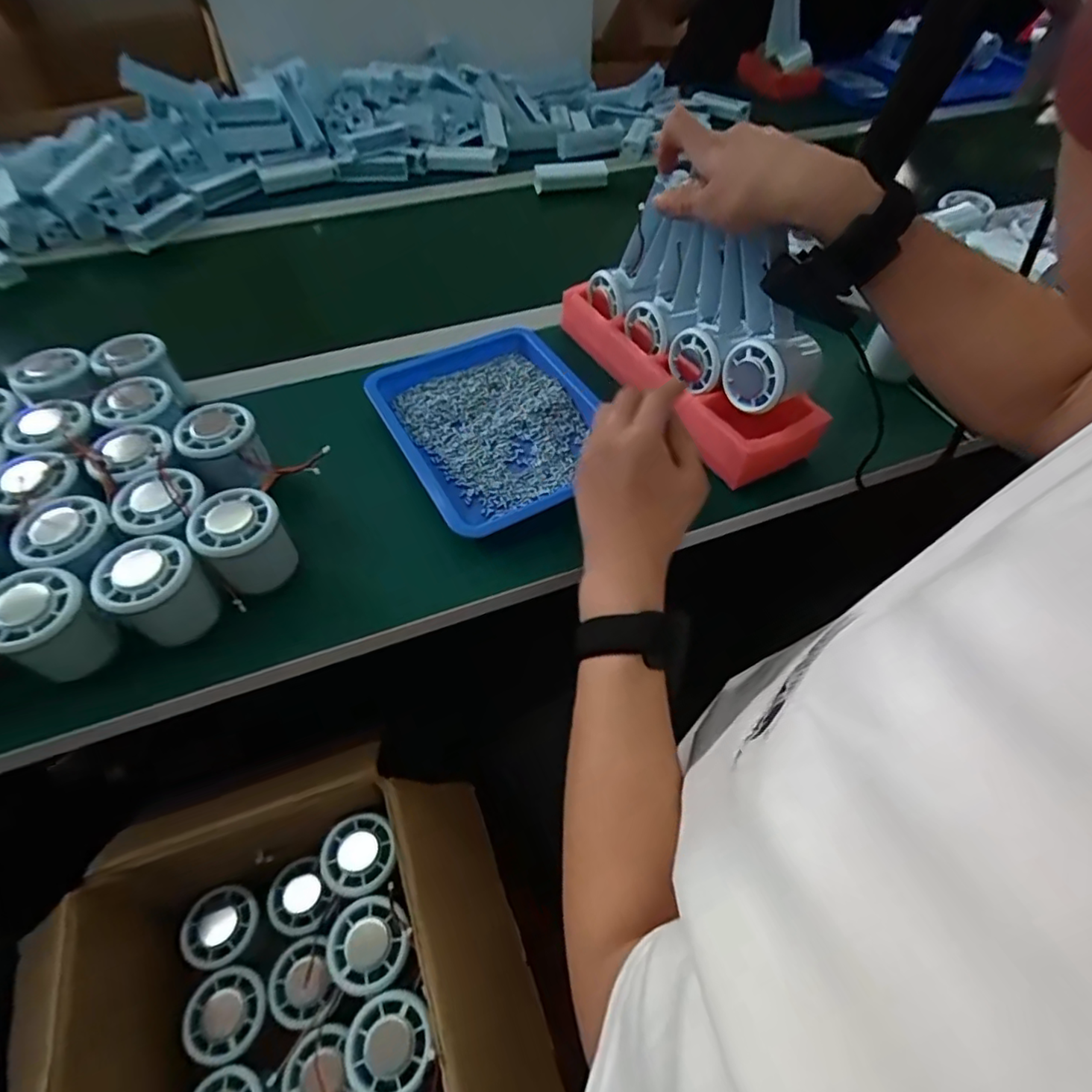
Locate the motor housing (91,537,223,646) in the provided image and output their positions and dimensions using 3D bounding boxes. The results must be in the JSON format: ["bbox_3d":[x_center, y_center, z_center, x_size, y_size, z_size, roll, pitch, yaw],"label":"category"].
[{"bbox_3d":[-0.258,0.030,0.391,0.056,0.055,0.061,36,59,23],"label":"motor housing"}]

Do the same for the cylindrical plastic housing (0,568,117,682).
[{"bbox_3d":[-0.316,0.053,0.373,0.052,0.059,0.053,1,52,-1],"label":"cylindrical plastic housing"}]

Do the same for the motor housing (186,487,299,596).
[{"bbox_3d":[-0.213,-0.002,0.415,0.057,0.057,0.054,-28,58,-21],"label":"motor housing"}]

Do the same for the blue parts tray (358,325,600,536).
[{"bbox_3d":[-0.041,-0.110,0.521,0.176,0.028,0.223,-24,56,-19],"label":"blue parts tray"}]

